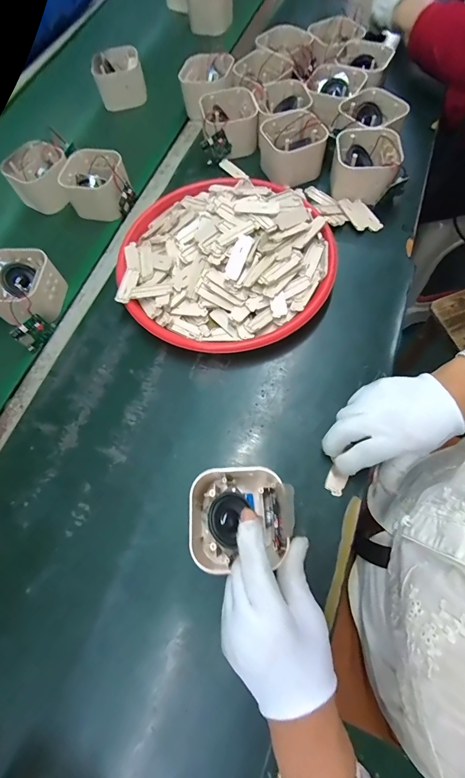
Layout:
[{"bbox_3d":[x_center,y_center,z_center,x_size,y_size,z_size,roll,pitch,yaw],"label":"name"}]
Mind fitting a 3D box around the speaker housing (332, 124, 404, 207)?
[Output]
[{"bbox_3d":[0.197,-0.336,0.500,0.091,0.057,0.096,9,69,6],"label":"speaker housing"}]

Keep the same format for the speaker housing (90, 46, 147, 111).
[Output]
[{"bbox_3d":[-0.218,-0.599,0.644,0.090,0.051,0.097,-14,67,0],"label":"speaker housing"}]

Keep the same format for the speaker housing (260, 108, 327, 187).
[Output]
[{"bbox_3d":[0.094,-0.378,0.534,0.099,0.067,0.093,2,69,4],"label":"speaker housing"}]

